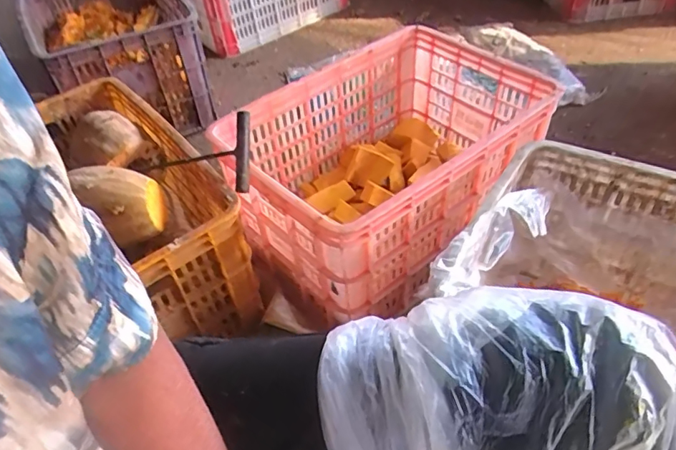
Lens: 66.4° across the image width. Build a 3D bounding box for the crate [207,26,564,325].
[{"bbox_3d":[0.091,-0.123,0.943,0.532,0.241,0.352,-34,51,-24],"label":"crate"}]

